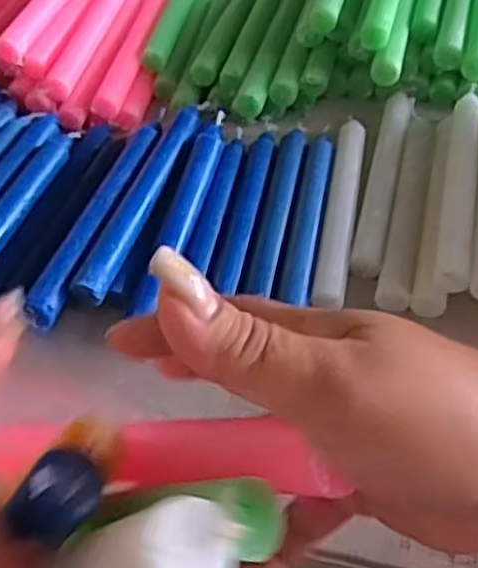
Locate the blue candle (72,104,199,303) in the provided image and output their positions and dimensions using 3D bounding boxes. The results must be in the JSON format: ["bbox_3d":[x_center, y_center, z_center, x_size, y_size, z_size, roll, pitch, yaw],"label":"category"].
[{"bbox_3d":[-0.069,-0.064,0.543,0.023,0.016,0.204,10,50,15],"label":"blue candle"}]

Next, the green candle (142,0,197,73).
[{"bbox_3d":[-0.057,-0.272,0.734,0.023,0.025,0.213,5,49,11],"label":"green candle"}]

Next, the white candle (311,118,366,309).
[{"bbox_3d":[0.076,-0.057,0.549,0.022,0.014,0.194,5,49,11],"label":"white candle"}]

